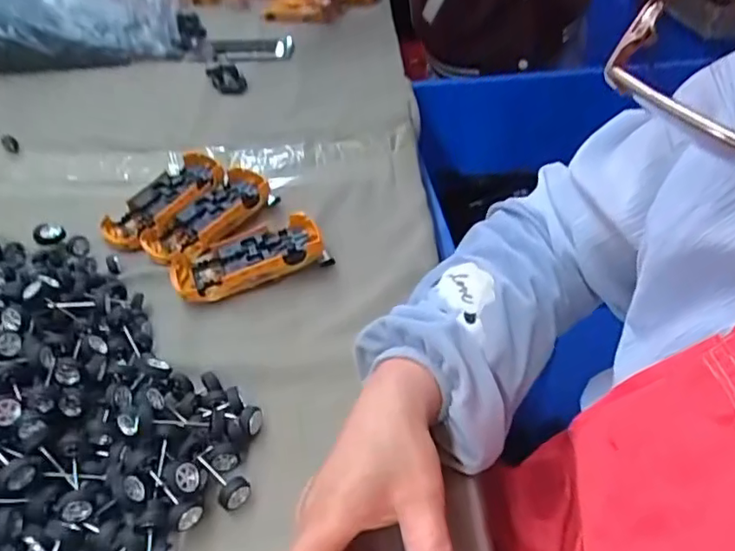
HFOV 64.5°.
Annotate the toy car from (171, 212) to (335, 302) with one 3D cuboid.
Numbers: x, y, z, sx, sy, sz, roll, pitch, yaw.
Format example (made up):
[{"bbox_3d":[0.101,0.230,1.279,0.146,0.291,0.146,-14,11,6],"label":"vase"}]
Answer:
[{"bbox_3d":[-0.108,-0.016,0.529,0.136,0.030,0.070,-17,43,-5],"label":"toy car"}]

